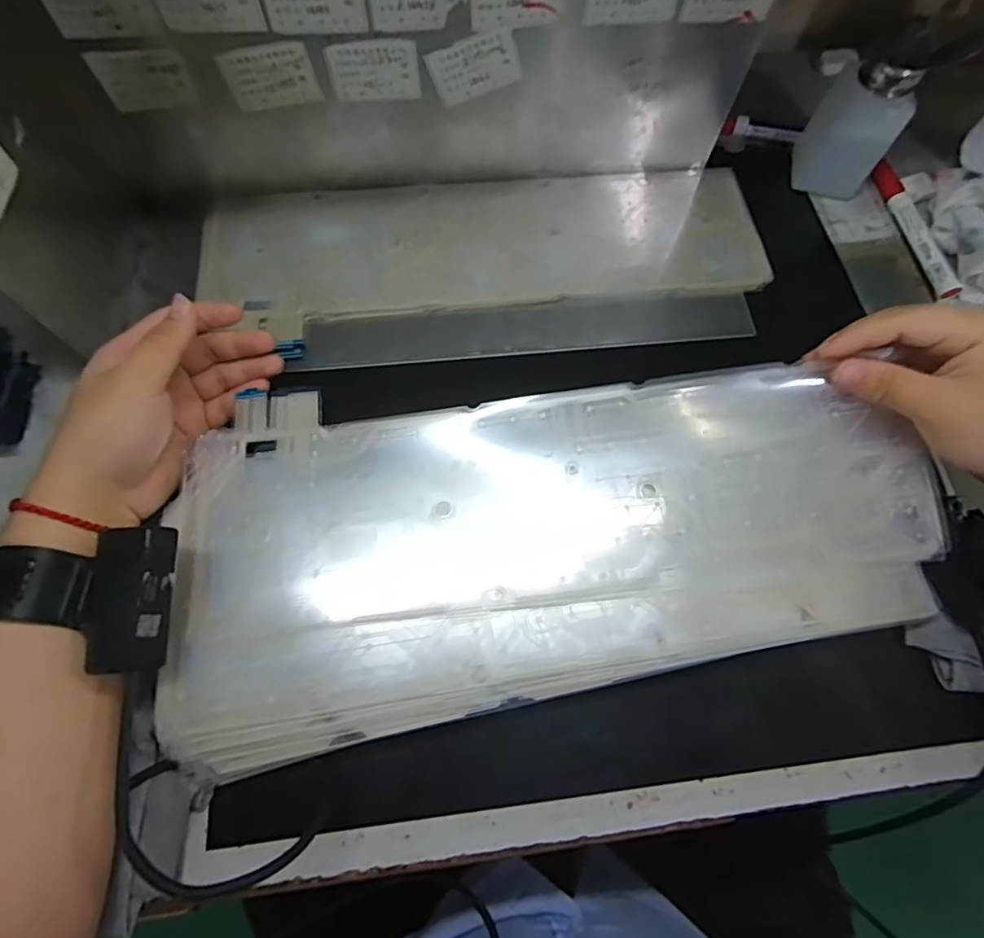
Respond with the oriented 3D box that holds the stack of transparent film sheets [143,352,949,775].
[{"bbox_3d":[0.034,0.032,0.320,0.426,0.023,0.191,-9,74,-2],"label":"stack of transparent film sheets"}]

